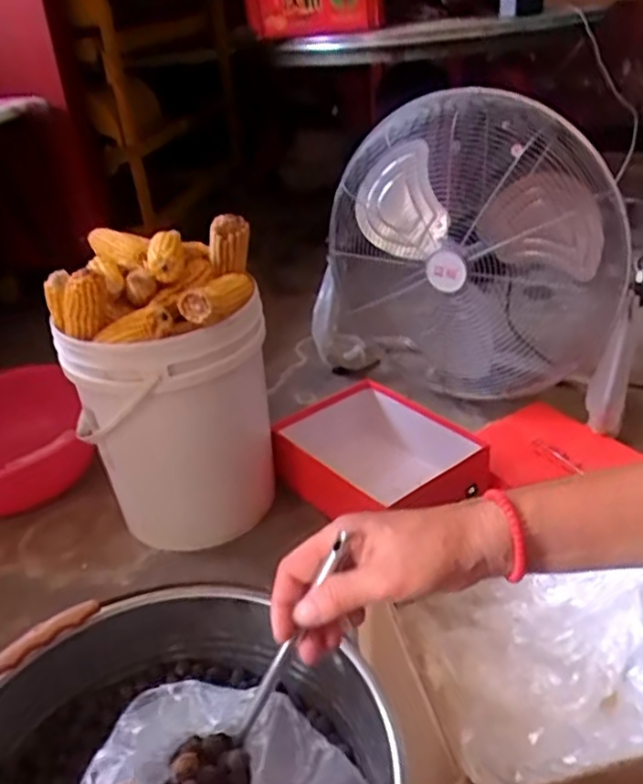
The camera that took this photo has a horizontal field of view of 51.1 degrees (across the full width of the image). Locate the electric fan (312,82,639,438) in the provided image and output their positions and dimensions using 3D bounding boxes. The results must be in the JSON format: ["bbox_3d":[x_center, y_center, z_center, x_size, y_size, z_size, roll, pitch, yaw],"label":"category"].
[{"bbox_3d":[0.293,-0.248,1.263,0.591,0.528,0.260,17,37,30],"label":"electric fan"}]

